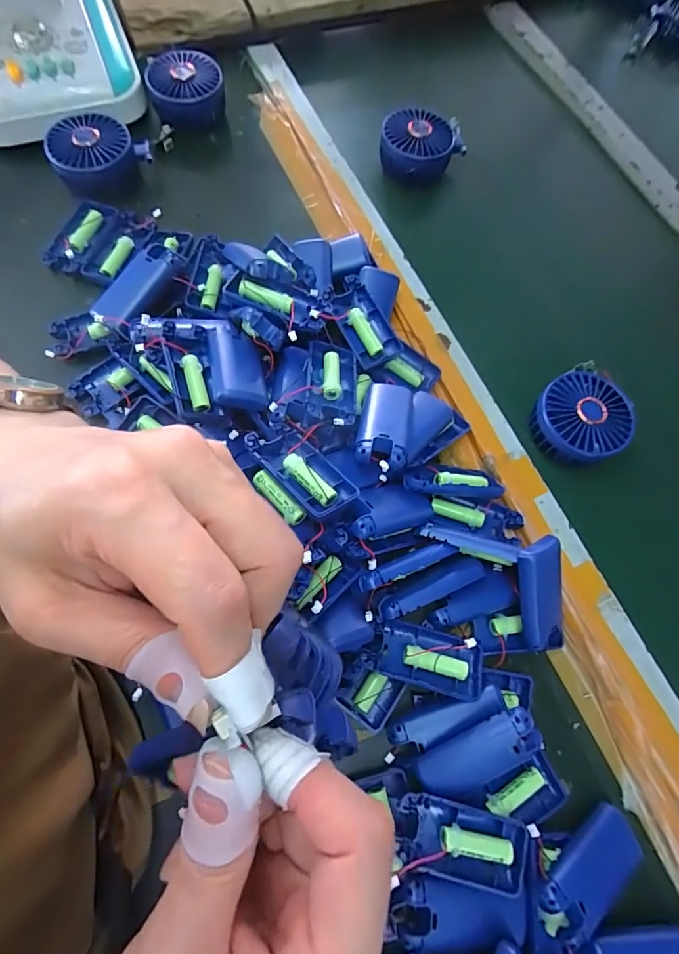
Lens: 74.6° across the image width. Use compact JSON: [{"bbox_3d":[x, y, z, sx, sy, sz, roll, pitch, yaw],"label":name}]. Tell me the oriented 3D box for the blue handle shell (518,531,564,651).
[{"bbox_3d":[0.167,0.102,0.366,0.036,0.014,0.100,-11,103,-4],"label":"blue handle shell"}]

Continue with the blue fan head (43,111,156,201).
[{"bbox_3d":[-0.272,-0.358,0.498,0.088,0.041,0.096,0,72,0],"label":"blue fan head"}]

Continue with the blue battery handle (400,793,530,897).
[{"bbox_3d":[0.089,0.263,0.320,0.093,0.017,0.044,15,72,5],"label":"blue battery handle"}]

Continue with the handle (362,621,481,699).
[{"bbox_3d":[0.066,0.145,0.352,0.092,0.019,0.044,11,72,3],"label":"handle"}]

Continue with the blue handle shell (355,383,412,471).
[{"bbox_3d":[0.040,-0.045,0.388,0.043,0.024,0.097,13,48,4],"label":"blue handle shell"}]

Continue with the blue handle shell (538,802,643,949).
[{"bbox_3d":[0.187,0.288,0.327,0.094,0.014,0.042,-21,72,-29],"label":"blue handle shell"}]

